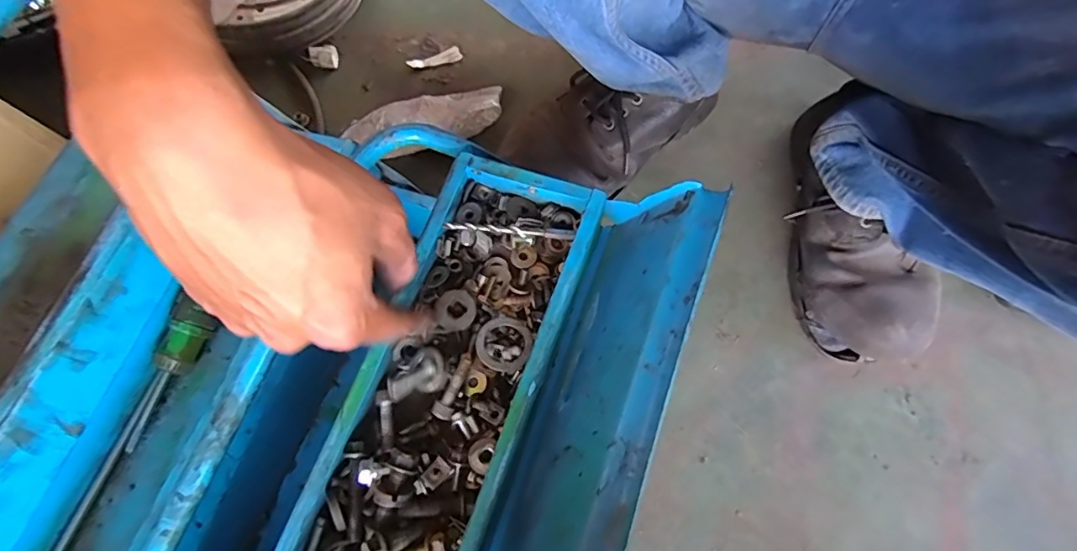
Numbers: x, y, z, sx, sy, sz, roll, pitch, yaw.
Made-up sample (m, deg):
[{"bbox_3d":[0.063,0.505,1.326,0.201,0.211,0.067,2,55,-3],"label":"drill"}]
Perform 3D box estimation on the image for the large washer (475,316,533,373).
[{"bbox_3d":[-0.021,0.042,0.332,0.034,0.005,0.035,-1,62,2],"label":"large washer"}]

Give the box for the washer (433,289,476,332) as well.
[{"bbox_3d":[-0.052,0.022,0.334,0.024,0.004,0.026,1,88,-15],"label":"washer"}]

